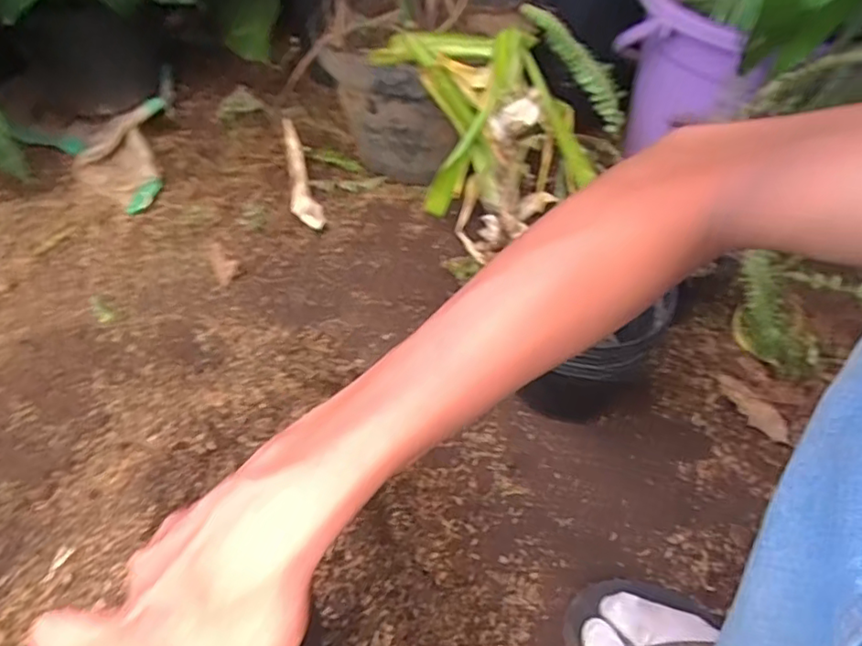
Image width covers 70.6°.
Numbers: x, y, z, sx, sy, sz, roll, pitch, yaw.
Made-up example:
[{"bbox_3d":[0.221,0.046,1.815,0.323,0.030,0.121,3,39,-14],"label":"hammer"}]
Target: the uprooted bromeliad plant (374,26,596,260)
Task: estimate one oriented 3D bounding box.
[{"bbox_3d":[0.079,-0.245,0.850,0.213,0.260,0.190,-11,50,-13],"label":"uprooted bromeliad plant"}]

